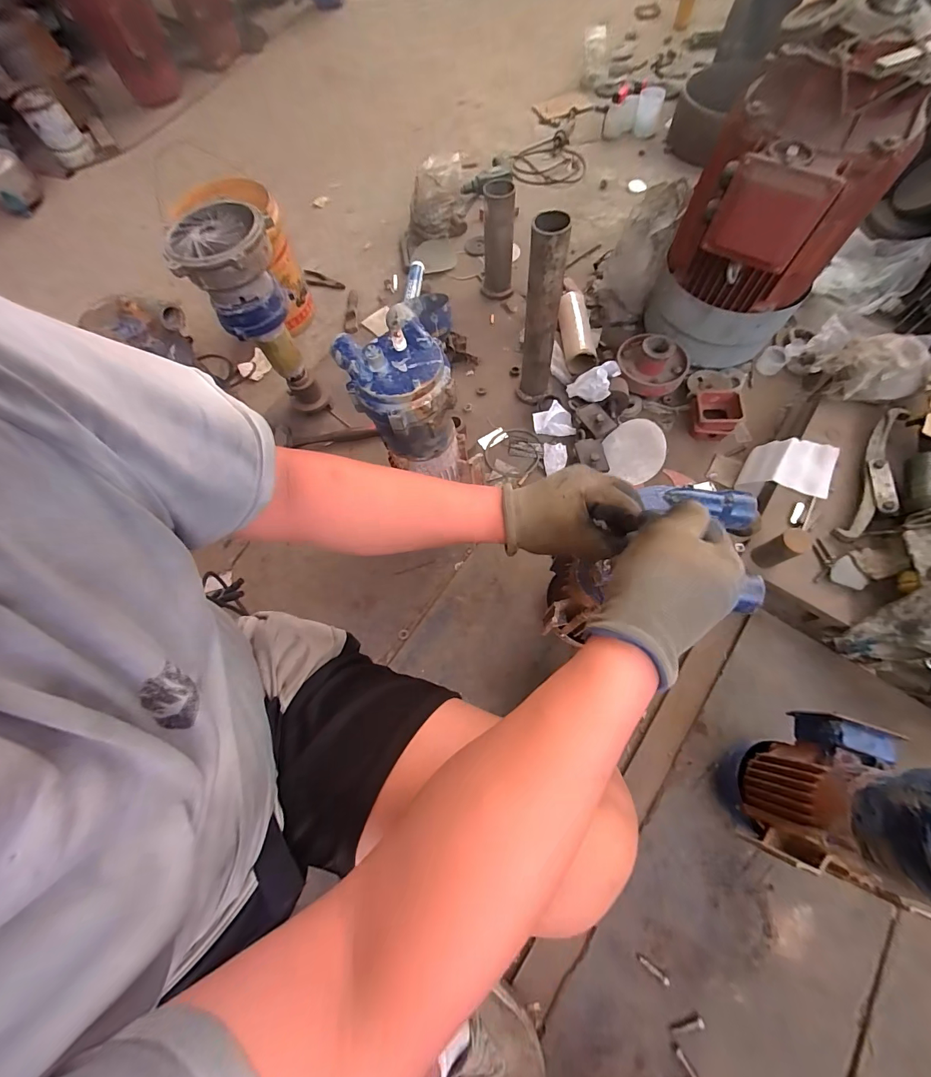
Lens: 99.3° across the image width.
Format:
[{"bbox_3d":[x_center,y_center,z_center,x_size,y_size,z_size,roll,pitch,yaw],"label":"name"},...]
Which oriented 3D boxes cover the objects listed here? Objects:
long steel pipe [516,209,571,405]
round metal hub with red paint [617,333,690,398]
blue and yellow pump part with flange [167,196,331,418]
[{"bbox_3d":[0.181,-0.507,0.961,0.087,0.459,0.090,0,69,3],"label":"long steel pipe"},{"bbox_3d":[0.511,-0.482,1.073,0.183,0.074,0.166,9,70,7],"label":"round metal hub with red paint"},{"bbox_3d":[-0.476,-0.509,0.982,0.195,0.465,0.172,-33,71,-9],"label":"blue and yellow pump part with flange"}]

